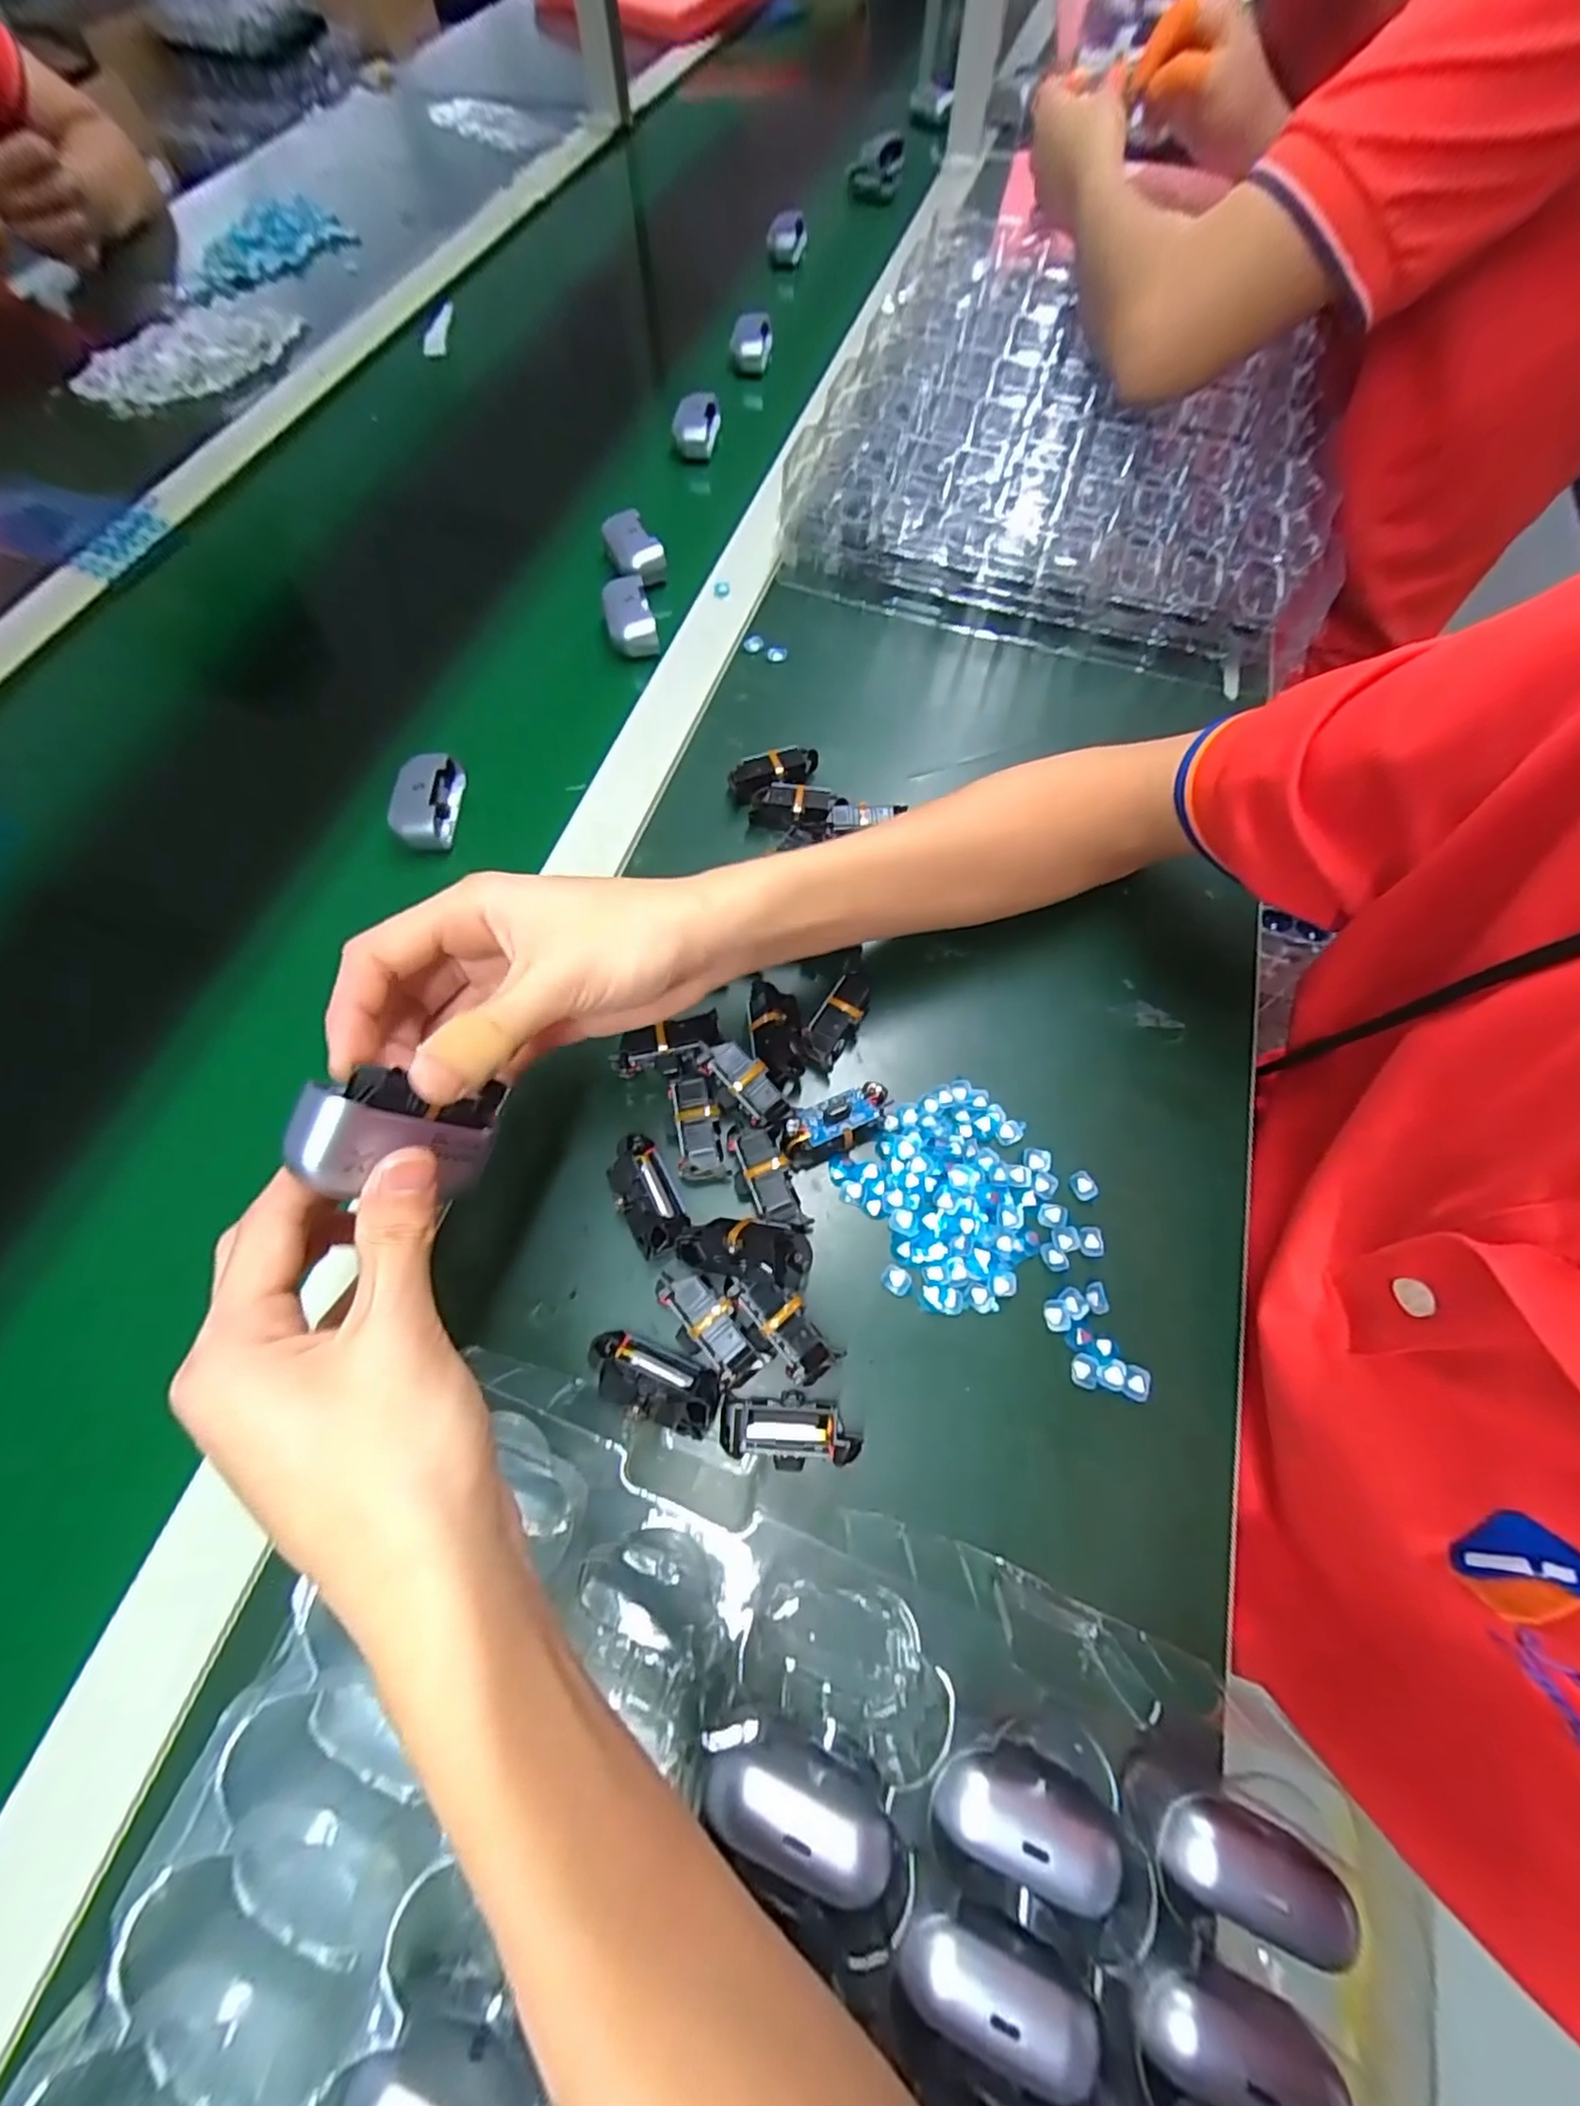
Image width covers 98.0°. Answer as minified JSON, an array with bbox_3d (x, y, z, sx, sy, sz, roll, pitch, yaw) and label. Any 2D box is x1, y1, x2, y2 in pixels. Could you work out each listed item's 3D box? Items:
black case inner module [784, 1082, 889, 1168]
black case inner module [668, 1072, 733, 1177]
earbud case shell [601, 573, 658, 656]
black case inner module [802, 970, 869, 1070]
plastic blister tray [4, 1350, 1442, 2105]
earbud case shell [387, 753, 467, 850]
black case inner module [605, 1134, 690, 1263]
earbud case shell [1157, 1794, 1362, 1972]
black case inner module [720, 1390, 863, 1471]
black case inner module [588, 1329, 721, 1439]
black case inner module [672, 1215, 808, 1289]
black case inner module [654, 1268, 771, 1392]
[{"bbox_3d":[0.020,0.032,0.318,0.053,0.019,0.024,-28,69,-12],"label":"black case inner module"},{"bbox_3d":[-0.043,0.035,0.320,0.021,0.025,0.051,-11,67,-5],"label":"black case inner module"},{"bbox_3d":[-0.108,-0.291,0.463,0.030,0.029,0.049,-15,67,-7],"label":"earbud case shell"},{"bbox_3d":[0.025,-0.017,0.343,0.021,0.023,0.052,30,69,12],"label":"black case inner module"},{"bbox_3d":[-0.047,0.358,0.165,0.347,0.042,0.429,20,68,8],"label":"plastic blister tray"},{"bbox_3d":[-0.211,-0.144,0.396,0.029,0.025,0.057,1,66,0],"label":"earbud case shell"},{"bbox_3d":[-0.063,0.063,0.305,0.024,0.025,0.054,-25,69,-11],"label":"black case inner module"},{"bbox_3d":[0.140,0.248,0.208,0.054,0.014,0.026,19,68,8],"label":"earbud case shell"},{"bbox_3d":[0.000,0.148,0.270,0.052,0.023,0.024,1,66,0],"label":"black case inner module"},{"bbox_3d":[-0.055,0.130,0.273,0.054,0.024,0.025,18,67,8],"label":"black case inner module"},{"bbox_3d":[-0.020,0.080,0.284,0.056,0.018,0.025,3,66,15],"label":"black case inner module"},{"bbox_3d":[-0.034,0.113,0.285,0.025,0.020,0.052,-36,71,-15],"label":"black case inner module"}]

